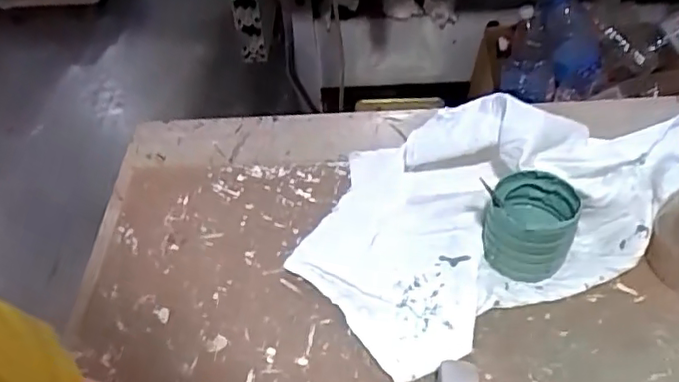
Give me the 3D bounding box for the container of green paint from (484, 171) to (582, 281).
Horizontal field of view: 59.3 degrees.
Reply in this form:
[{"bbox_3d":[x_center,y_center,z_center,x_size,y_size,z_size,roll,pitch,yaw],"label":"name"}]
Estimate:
[{"bbox_3d":[0.148,0.027,0.464,0.063,0.071,0.059,16,49,19],"label":"container of green paint"}]

